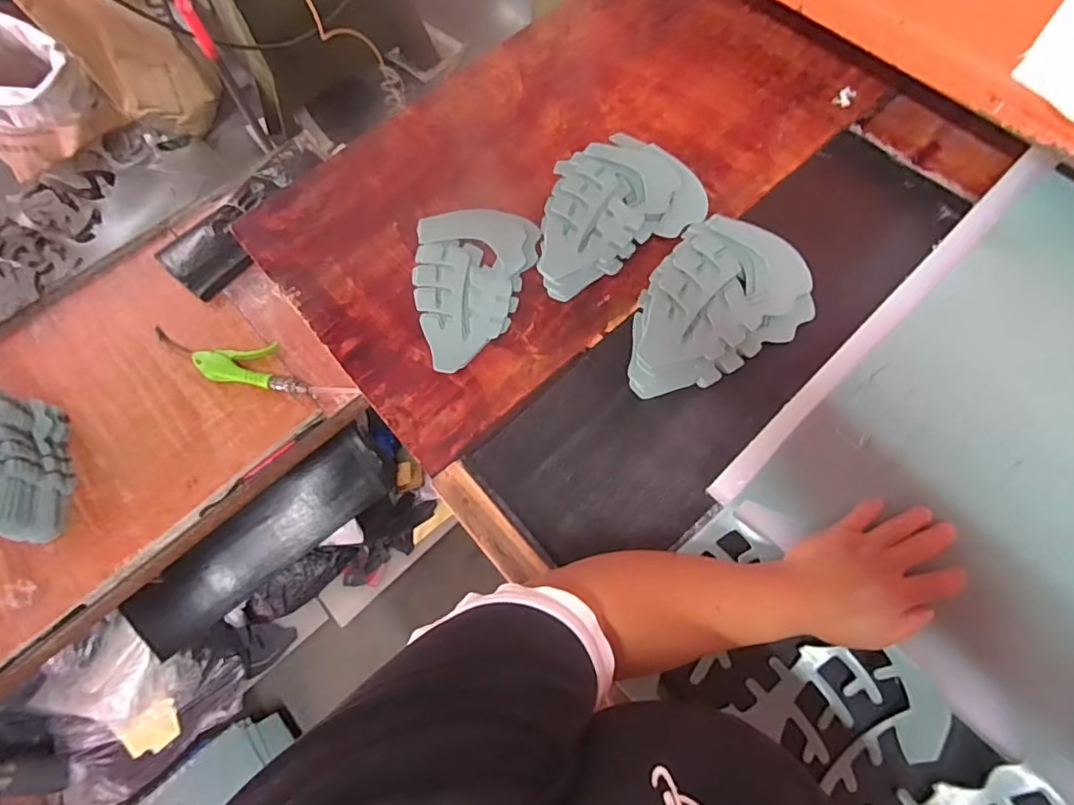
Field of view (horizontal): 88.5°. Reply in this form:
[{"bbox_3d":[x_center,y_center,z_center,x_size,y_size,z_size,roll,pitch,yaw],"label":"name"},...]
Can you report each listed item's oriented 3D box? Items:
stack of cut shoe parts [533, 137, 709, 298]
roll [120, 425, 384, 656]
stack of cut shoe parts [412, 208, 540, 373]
[{"bbox_3d":[0.072,-0.223,0.621,0.200,0.023,0.158,-28,69,-9],"label":"stack of cut shoe parts"},{"bbox_3d":[-0.557,0.278,1.144,0.532,0.115,0.129,-40,71,-13],"label":"roll"},{"bbox_3d":[-0.071,-0.124,0.602,0.132,0.016,0.195,2,67,3],"label":"stack of cut shoe parts"}]

